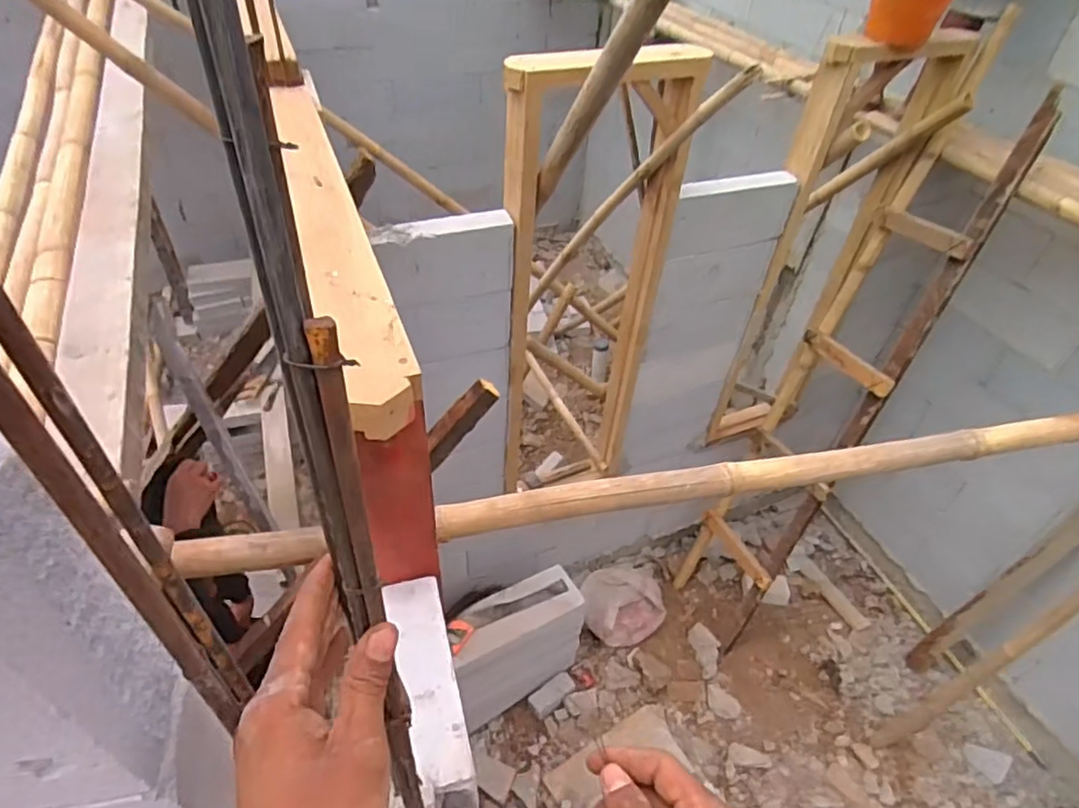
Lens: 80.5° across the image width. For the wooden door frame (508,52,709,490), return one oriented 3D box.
[{"bbox_3d":[0.122,-0.243,1.944,0.484,1.505,0.128,-19,49,-23],"label":"wooden door frame"}]

